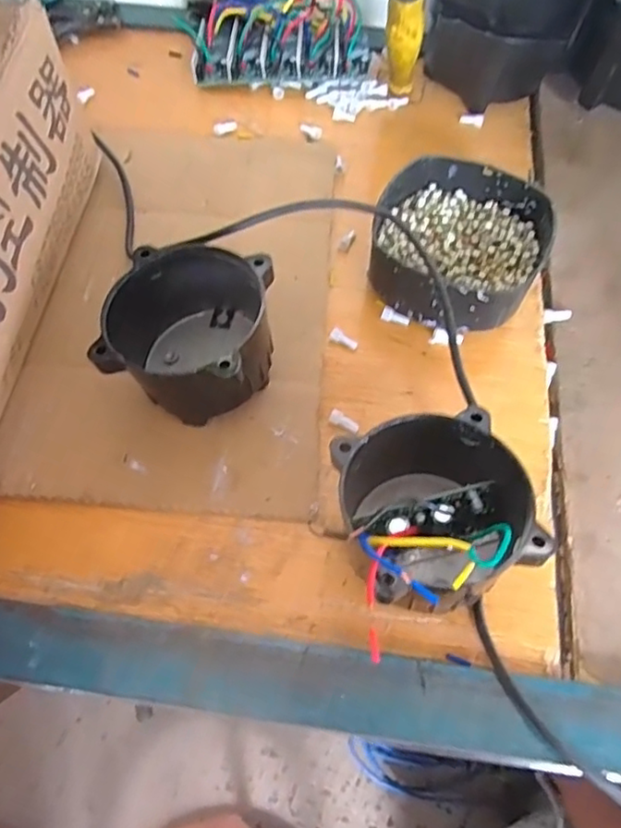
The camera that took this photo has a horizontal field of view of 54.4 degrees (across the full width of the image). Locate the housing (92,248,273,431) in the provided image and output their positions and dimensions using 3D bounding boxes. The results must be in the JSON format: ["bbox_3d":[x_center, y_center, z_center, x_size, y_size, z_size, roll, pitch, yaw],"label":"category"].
[{"bbox_3d":[-0.076,-0.052,0.379,0.103,0.073,0.097,1,60,-1],"label":"housing"}]

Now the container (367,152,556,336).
[{"bbox_3d":[0.104,-0.120,0.438,0.119,0.051,0.121,27,63,13],"label":"container"}]

